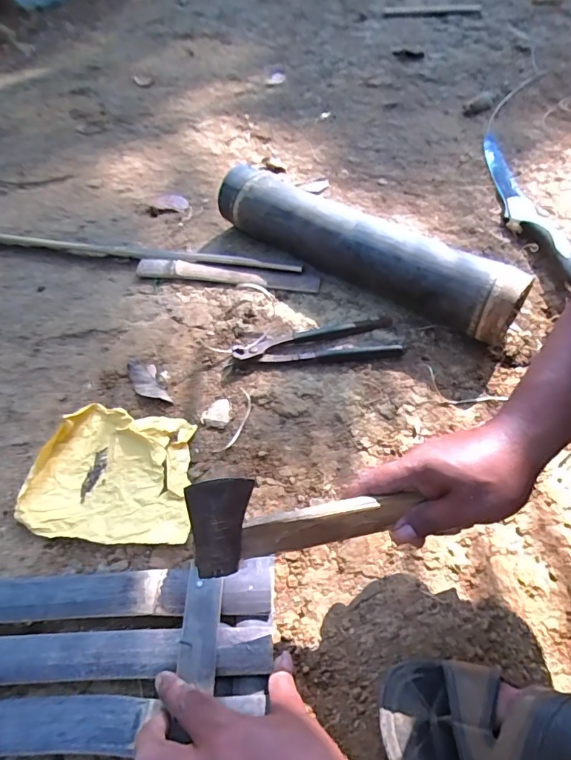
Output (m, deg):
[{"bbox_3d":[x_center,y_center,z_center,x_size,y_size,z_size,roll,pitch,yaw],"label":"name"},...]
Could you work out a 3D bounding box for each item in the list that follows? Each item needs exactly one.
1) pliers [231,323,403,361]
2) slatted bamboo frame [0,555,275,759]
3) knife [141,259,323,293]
[{"bbox_3d":[0.036,-0.052,0.594,0.207,0.016,0.064,-6,51,-4],"label":"pliers"},{"bbox_3d":[-0.181,0.249,0.345,0.333,0.028,0.209,0,51,1],"label":"slatted bamboo frame"},{"bbox_3d":[-0.087,-0.156,0.683,0.271,0.015,0.033,7,51,7],"label":"knife"}]

